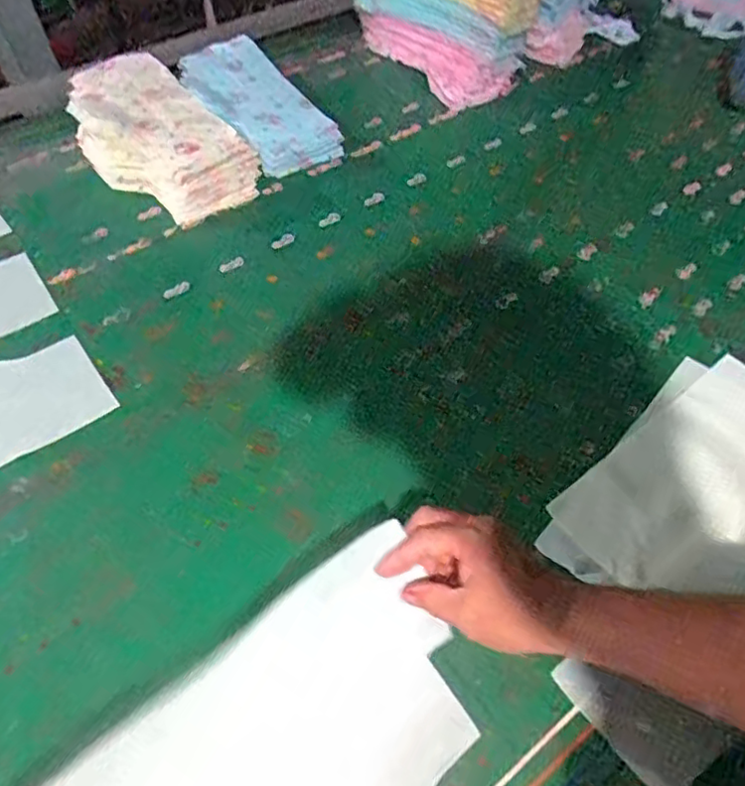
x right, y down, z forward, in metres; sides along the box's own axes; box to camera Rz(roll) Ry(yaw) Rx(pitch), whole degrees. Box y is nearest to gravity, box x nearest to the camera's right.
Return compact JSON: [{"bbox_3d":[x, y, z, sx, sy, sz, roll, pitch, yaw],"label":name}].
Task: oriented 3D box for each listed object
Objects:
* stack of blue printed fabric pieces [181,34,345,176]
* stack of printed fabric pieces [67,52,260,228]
[{"bbox_3d":[-0.185,-0.442,0.964,0.162,0.056,0.321,-28,59,-20],"label":"stack of blue printed fabric pieces"},{"bbox_3d":[-0.318,-0.373,0.897,0.177,0.078,0.332,-37,62,-24],"label":"stack of printed fabric pieces"}]

